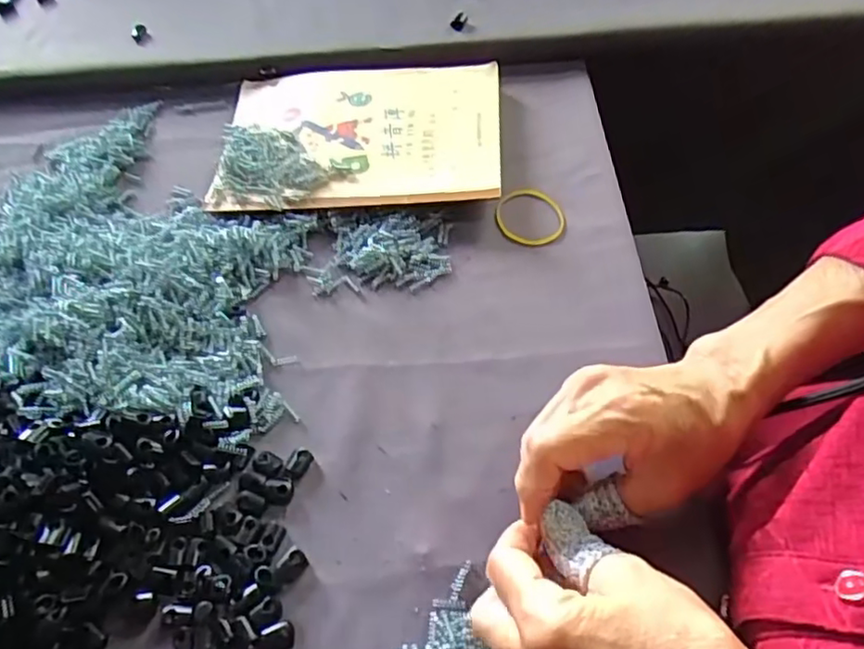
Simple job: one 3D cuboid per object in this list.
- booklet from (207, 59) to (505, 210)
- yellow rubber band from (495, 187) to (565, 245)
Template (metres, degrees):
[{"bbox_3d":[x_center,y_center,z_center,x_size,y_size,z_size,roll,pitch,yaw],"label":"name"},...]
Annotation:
[{"bbox_3d":[-0.053,-0.141,0.466,0.201,0.016,0.139,0,58,4],"label":"booklet"},{"bbox_3d":[0.066,-0.072,0.425,0.044,0.006,0.045,1,62,-1],"label":"yellow rubber band"}]

